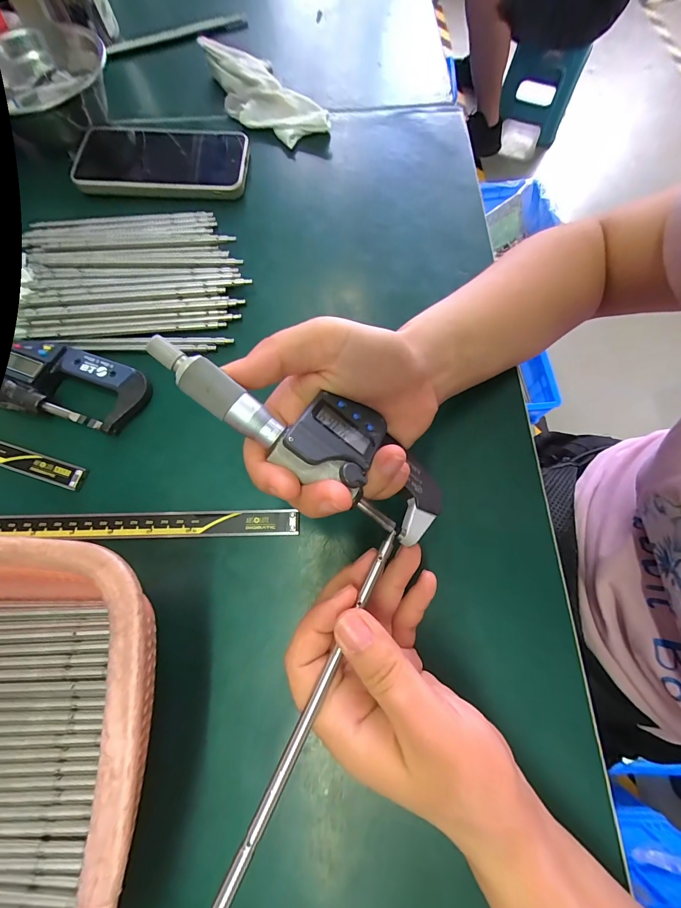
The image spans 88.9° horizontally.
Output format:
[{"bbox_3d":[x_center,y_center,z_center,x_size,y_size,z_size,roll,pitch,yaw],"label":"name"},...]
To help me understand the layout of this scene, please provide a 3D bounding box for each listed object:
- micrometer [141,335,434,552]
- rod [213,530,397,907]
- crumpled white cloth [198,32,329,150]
[{"bbox_3d":[-0.011,-0.010,0.166,0.157,0.022,0.052,28,72,-17],"label":"micrometer"},{"bbox_3d":[-0.012,0.105,0.144,0.006,0.005,0.162,27,68,9],"label":"rod"},{"bbox_3d":[-0.080,-0.355,0.346,0.063,0.035,0.155,-38,75,-11],"label":"crumpled white cloth"}]

